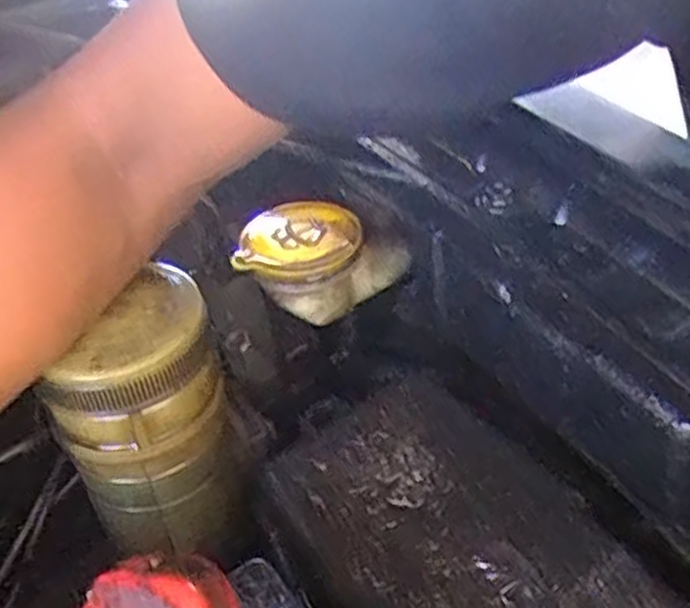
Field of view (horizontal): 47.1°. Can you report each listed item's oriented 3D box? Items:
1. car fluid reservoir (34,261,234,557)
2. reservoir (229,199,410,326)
[{"bbox_3d":[-0.088,0.051,0.364,0.067,0.117,0.071,-10,38,-5],"label":"car fluid reservoir"},{"bbox_3d":[-0.014,-0.022,0.403,0.058,0.047,0.085,28,49,35],"label":"reservoir"}]

